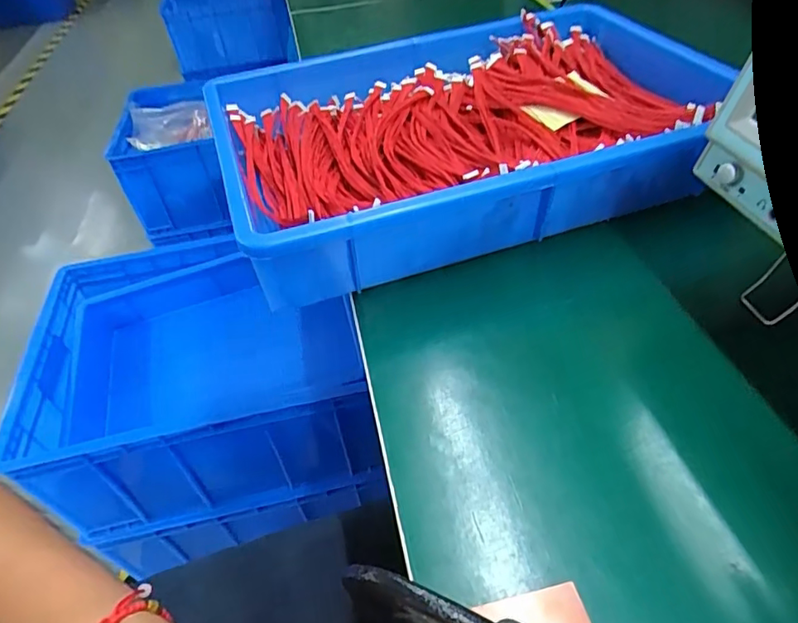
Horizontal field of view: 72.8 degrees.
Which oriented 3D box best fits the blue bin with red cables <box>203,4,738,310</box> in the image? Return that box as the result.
[{"bbox_3d":[0.062,-0.157,0.487,0.413,0.084,0.284,-17,46,-11],"label":"blue bin with red cables"}]

